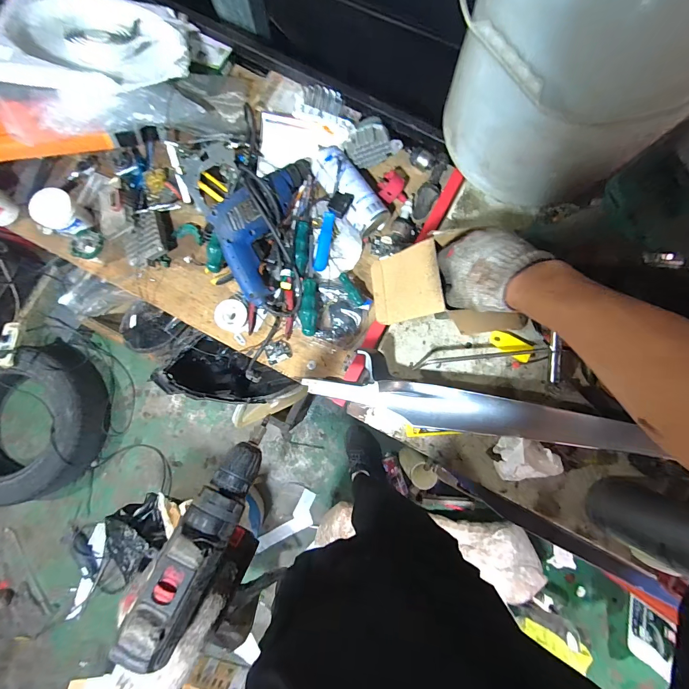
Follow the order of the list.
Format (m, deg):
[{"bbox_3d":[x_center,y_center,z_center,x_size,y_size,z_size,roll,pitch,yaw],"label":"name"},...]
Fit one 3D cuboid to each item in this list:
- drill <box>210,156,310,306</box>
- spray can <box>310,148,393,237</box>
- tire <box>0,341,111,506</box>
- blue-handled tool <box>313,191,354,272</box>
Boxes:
[{"bbox_3d":[-0.151,-0.210,0.584,0.110,0.056,0.261,17,83,2],"label":"drill"},{"bbox_3d":[0.011,-0.275,0.621,0.066,0.062,0.159,-36,84,-4],"label":"spray can"},{"bbox_3d":[-1.282,0.325,1.350,0.646,0.226,0.559,-20,83,-2],"label":"tire"},{"bbox_3d":[-0.026,-0.196,0.604,0.038,0.026,0.135,23,111,3],"label":"blue-handled tool"}]

